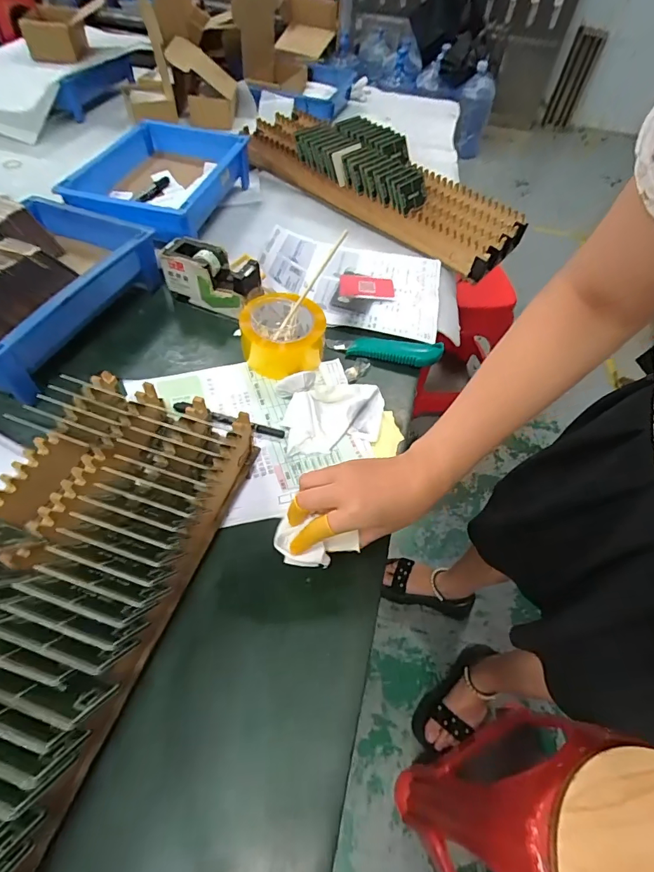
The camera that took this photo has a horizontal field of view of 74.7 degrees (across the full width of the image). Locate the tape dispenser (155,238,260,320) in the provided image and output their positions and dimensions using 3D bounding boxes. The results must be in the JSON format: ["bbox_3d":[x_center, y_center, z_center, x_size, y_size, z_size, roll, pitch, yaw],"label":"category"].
[{"bbox_3d":[-0.162,-0.226,0.615,0.134,0.074,0.059,18,54,9],"label":"tape dispenser"}]

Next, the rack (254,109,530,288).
[{"bbox_3d":[0.095,-0.484,0.800,0.542,0.104,0.183,30,56,17],"label":"rack"}]

